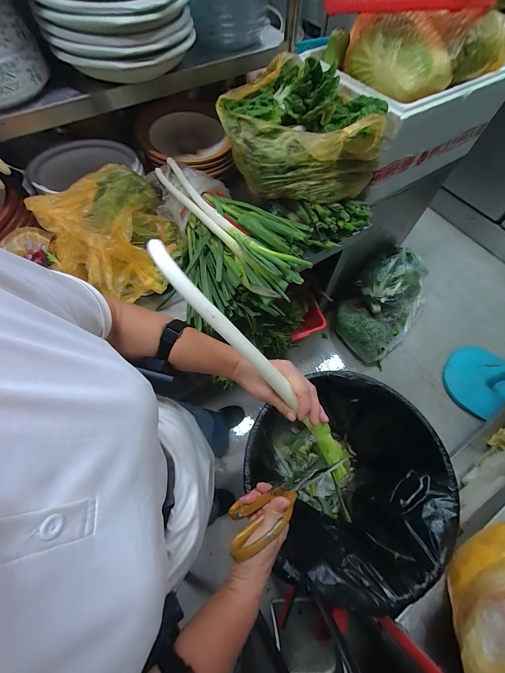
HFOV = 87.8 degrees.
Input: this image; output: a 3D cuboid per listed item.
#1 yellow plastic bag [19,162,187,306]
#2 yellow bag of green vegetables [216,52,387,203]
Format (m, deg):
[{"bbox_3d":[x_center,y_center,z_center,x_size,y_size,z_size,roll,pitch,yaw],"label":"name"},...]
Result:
[{"bbox_3d":[-0.338,-0.261,0.665,0.281,0.159,0.314,-31,68,-14],"label":"yellow plastic bag"},{"bbox_3d":[0.124,-0.538,0.711,0.418,0.199,0.233,28,67,13],"label":"yellow bag of green vegetables"}]

